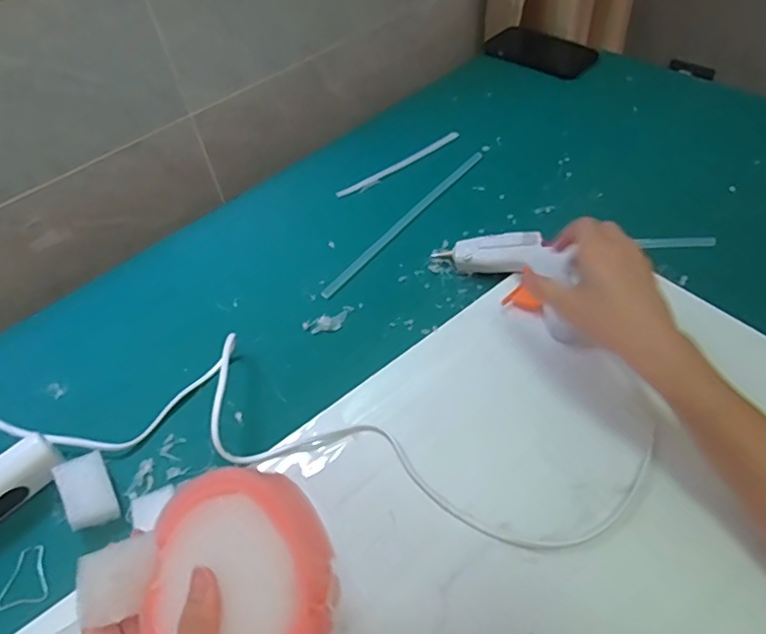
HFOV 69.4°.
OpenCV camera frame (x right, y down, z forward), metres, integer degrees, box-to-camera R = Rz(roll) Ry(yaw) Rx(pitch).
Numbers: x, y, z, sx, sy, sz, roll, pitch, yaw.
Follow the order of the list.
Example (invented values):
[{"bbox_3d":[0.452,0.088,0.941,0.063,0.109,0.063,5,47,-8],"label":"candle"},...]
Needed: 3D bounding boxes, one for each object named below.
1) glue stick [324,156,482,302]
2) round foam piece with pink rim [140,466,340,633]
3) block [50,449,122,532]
[{"bbox_3d":[0.027,-0.105,0.592,0.015,0.006,0.268,29,59,28],"label":"glue stick"},{"bbox_3d":[-0.067,0.124,0.268,0.098,0.030,0.098,-5,73,19],"label":"round foam piece with pink rim"},{"bbox_3d":[-0.214,0.126,0.401,0.031,0.024,0.048,-29,52,-17],"label":"block"}]

